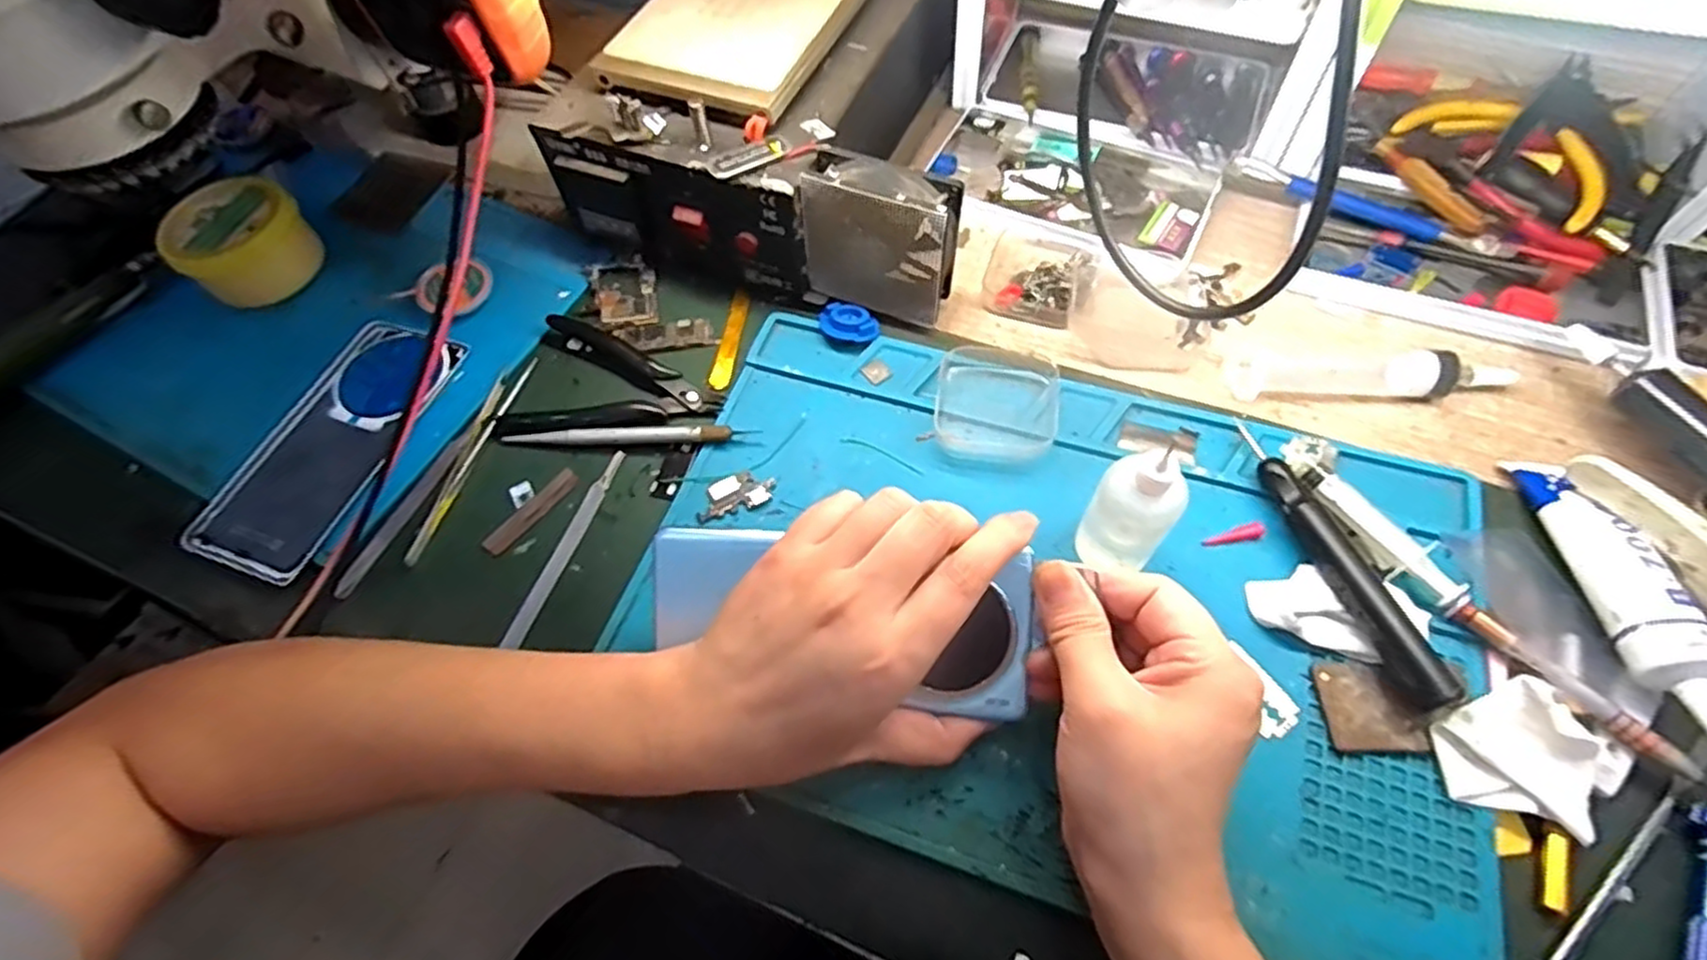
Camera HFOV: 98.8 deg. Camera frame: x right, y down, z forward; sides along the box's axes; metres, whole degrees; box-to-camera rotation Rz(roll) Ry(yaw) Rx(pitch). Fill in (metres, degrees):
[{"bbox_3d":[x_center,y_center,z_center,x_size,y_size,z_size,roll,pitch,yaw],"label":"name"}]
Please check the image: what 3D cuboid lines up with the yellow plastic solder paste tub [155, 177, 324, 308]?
[{"bbox_3d":[-0.388,-0.150,0.466,0.069,0.043,0.075,-2,61,3],"label":"yellow plastic solder paste tub"}]

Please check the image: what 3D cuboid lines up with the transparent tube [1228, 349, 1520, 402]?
[{"bbox_3d":[0.278,-0.058,0.393,0.136,0.022,0.031,2,62,5],"label":"transparent tube"}]

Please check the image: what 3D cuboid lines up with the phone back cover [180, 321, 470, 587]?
[{"bbox_3d":[-0.293,-0.021,0.413,0.078,0.007,0.159,16,64,12],"label":"phone back cover"}]

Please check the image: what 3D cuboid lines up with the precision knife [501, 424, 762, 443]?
[{"bbox_3d":[-0.124,-0.025,0.404,0.140,0.008,0.009,0,61,4],"label":"precision knife"}]

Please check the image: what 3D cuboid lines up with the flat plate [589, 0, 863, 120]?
[{"bbox_3d":[-0.053,-0.291,0.441,0.112,0.021,0.204,19,64,14],"label":"flat plate"}]

